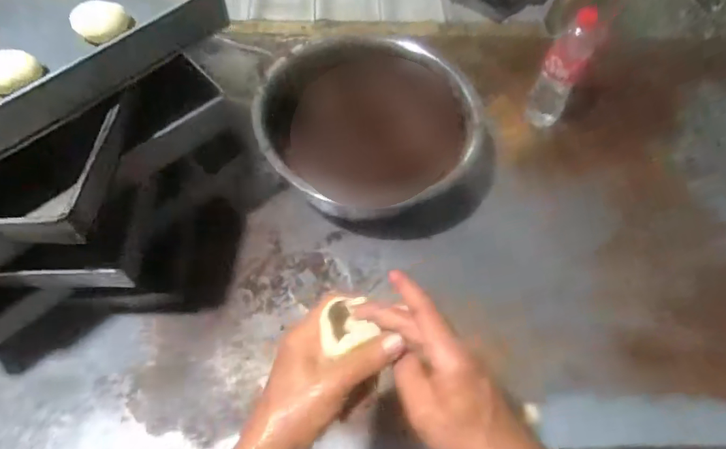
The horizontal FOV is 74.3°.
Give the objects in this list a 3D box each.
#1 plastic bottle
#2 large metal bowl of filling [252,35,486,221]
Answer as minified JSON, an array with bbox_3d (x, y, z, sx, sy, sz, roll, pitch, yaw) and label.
[{"bbox_3d":[0.345,-0.265,0.832,0.067,0.208,0.060,25,62,12],"label":"plastic bottle"},{"bbox_3d":[0.008,-0.151,0.794,0.337,0.153,0.278,-16,62,-11],"label":"large metal bowl of filling"}]

